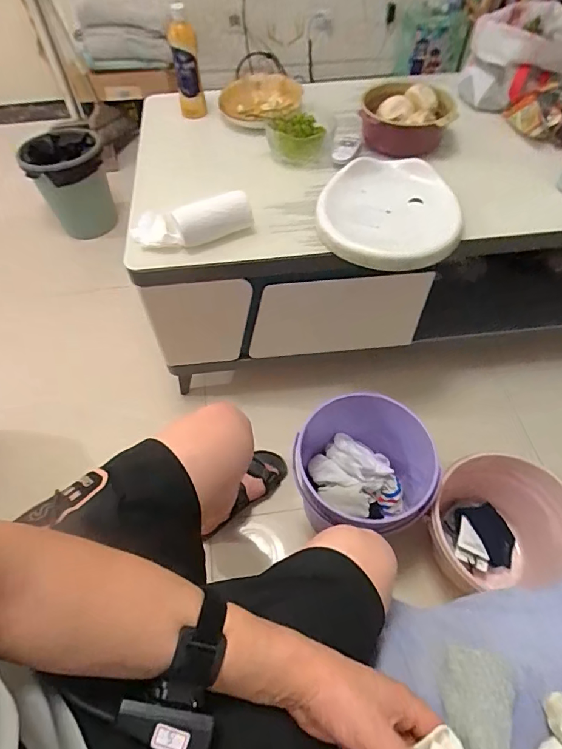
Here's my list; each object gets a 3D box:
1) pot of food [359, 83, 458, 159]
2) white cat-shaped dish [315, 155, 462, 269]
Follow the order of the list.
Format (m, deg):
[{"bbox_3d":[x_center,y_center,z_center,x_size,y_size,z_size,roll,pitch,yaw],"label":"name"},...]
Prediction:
[{"bbox_3d":[0.278,-0.575,0.985,0.189,0.095,0.158,4,56,5],"label":"pot of food"},{"bbox_3d":[0.195,-0.309,0.829,0.244,0.060,0.253,-1,56,1],"label":"white cat-shaped dish"}]

